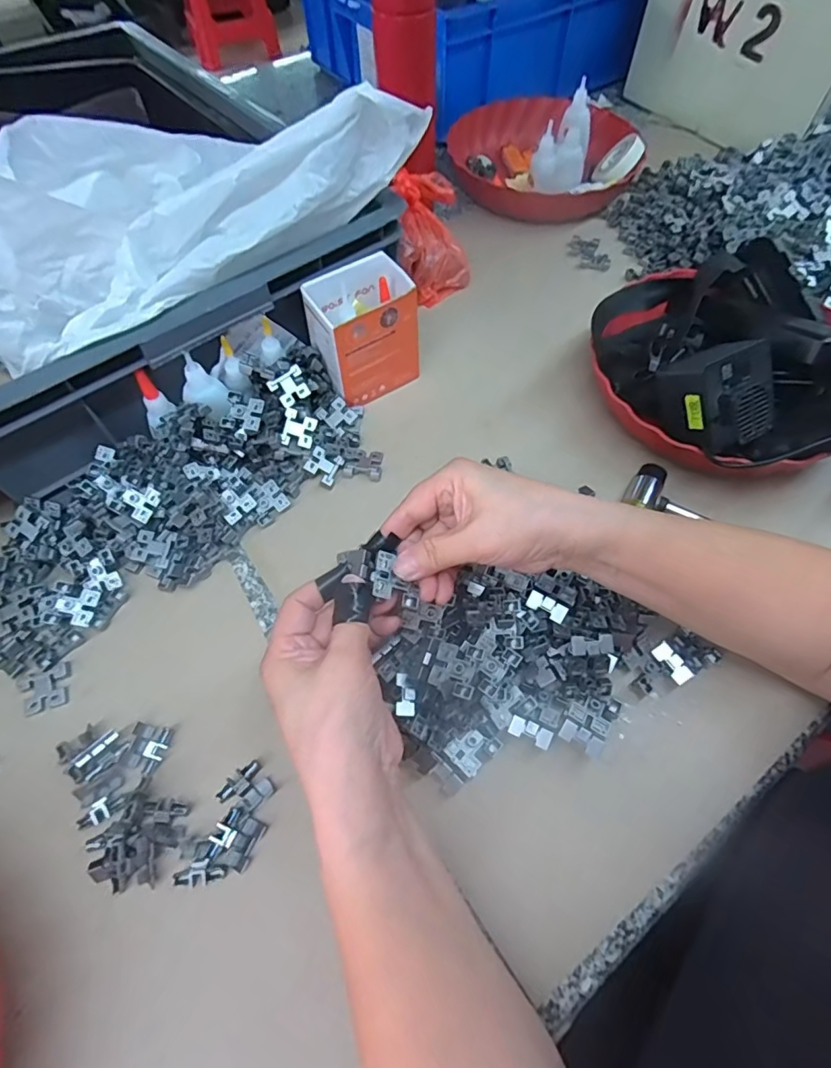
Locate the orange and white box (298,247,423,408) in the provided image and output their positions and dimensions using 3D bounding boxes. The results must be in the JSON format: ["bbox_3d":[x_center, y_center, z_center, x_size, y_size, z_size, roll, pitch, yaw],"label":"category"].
[{"bbox_3d":[-0.047,-0.184,0.482,0.090,0.098,0.067,-32,64,-16],"label":"orange and white box"}]

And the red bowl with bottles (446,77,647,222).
[{"bbox_3d":[0.164,-0.478,0.660,0.218,0.068,0.223,0,60,1],"label":"red bowl with bottles"}]

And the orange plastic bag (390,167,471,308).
[{"bbox_3d":[0.016,-0.325,0.570,0.075,0.084,0.114,-7,60,-3],"label":"orange plastic bag"}]

